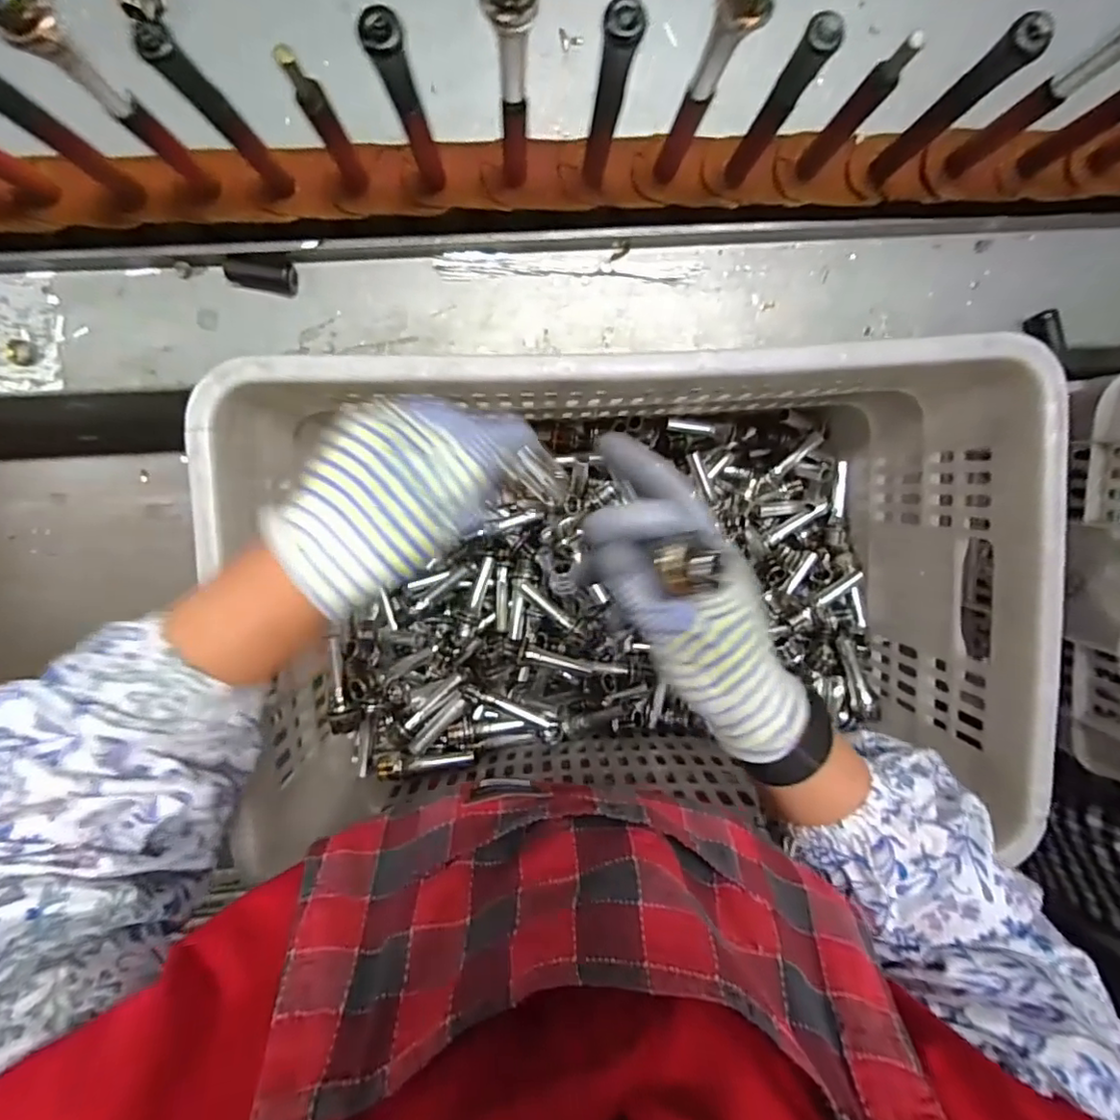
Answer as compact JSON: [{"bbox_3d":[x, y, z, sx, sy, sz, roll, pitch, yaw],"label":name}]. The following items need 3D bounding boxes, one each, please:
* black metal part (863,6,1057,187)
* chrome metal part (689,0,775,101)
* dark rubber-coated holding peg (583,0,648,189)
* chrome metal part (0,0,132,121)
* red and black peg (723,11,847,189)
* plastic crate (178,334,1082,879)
[{"bbox_3d":[0.226,-0.264,0.357,0.012,0.145,0.018,-31,98,2],"label":"black metal part"},{"bbox_3d":[0.081,-0.253,0.291,0.016,0.084,0.022,-26,98,1],"label":"chrome metal part"},{"bbox_3d":[0.027,-0.258,0.346,0.017,0.144,0.015,15,97,-5],"label":"dark rubber-coated holding peg"},{"bbox_3d":[-0.229,-0.235,0.276,0.019,0.079,0.026,40,94,-7],"label":"chrome metal part"},{"bbox_3d":[0.127,-0.265,0.354,0.018,0.150,0.021,35,95,-7],"label":"red and black peg"},{"bbox_3d":[0.046,0.023,0.482,0.510,0.243,0.319,-4,98,-2],"label":"plastic crate"}]

